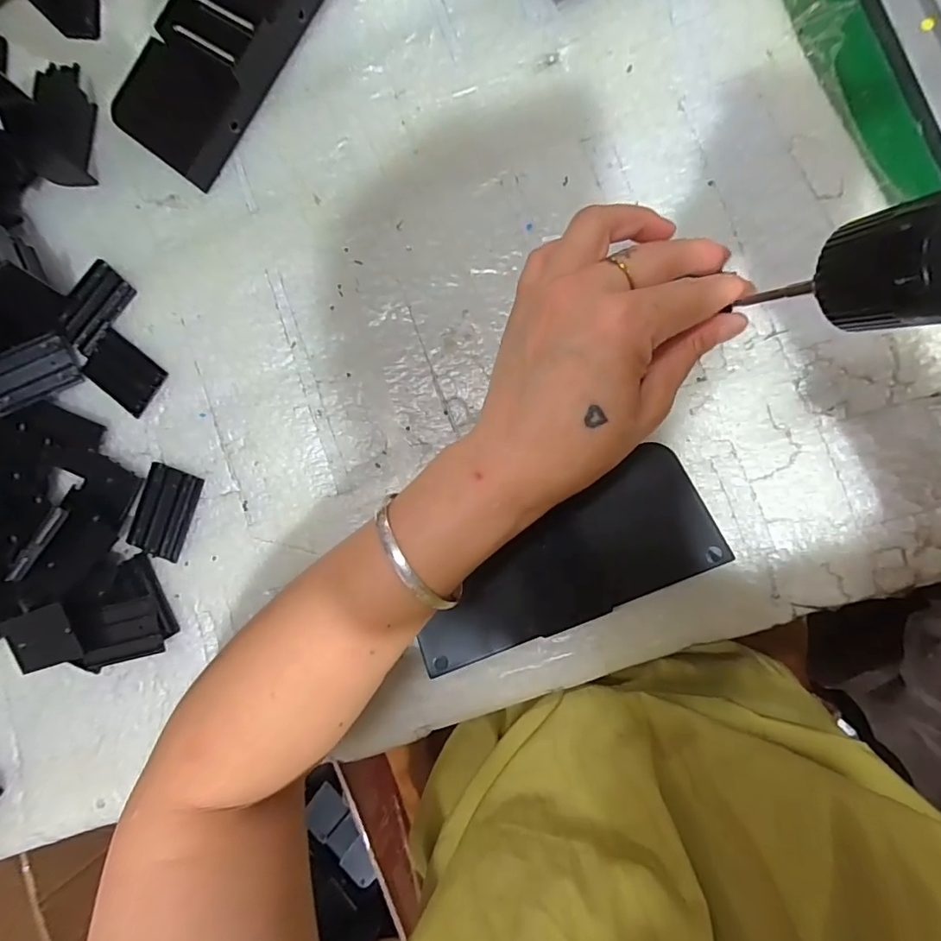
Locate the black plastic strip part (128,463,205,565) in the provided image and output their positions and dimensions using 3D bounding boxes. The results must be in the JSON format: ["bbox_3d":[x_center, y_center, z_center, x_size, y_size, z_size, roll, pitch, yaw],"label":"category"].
[{"bbox_3d":[-0.190,0.026,0.315,0.035,0.005,0.054,19,90,9],"label":"black plastic strip part"}]

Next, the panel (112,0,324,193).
[{"bbox_3d":[-0.154,-0.265,0.313,0.068,0.025,0.160,33,93,9],"label":"panel"}]

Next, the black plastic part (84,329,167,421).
[{"bbox_3d":[-0.222,-0.063,0.326,0.053,0.004,0.034,39,93,9],"label":"black plastic part"}]

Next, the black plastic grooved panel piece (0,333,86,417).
[{"bbox_3d":[-0.282,-0.062,0.326,0.056,0.005,0.035,-28,93,-12],"label":"black plastic grooved panel piece"}]

